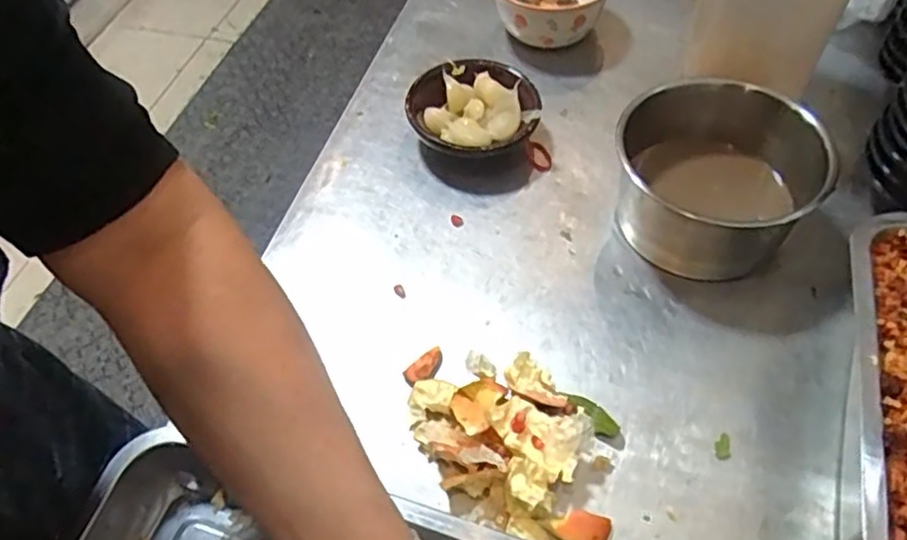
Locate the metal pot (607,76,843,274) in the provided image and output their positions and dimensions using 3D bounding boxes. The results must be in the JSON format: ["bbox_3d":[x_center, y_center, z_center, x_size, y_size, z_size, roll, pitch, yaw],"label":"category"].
[{"bbox_3d":[0.213,-0.074,0.542,0.151,0.087,0.164,-2,54,3],"label":"metal pot"}]

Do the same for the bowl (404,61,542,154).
[{"bbox_3d":[0.018,-0.143,0.630,0.117,0.045,0.108,-2,54,3],"label":"bowl"}]

